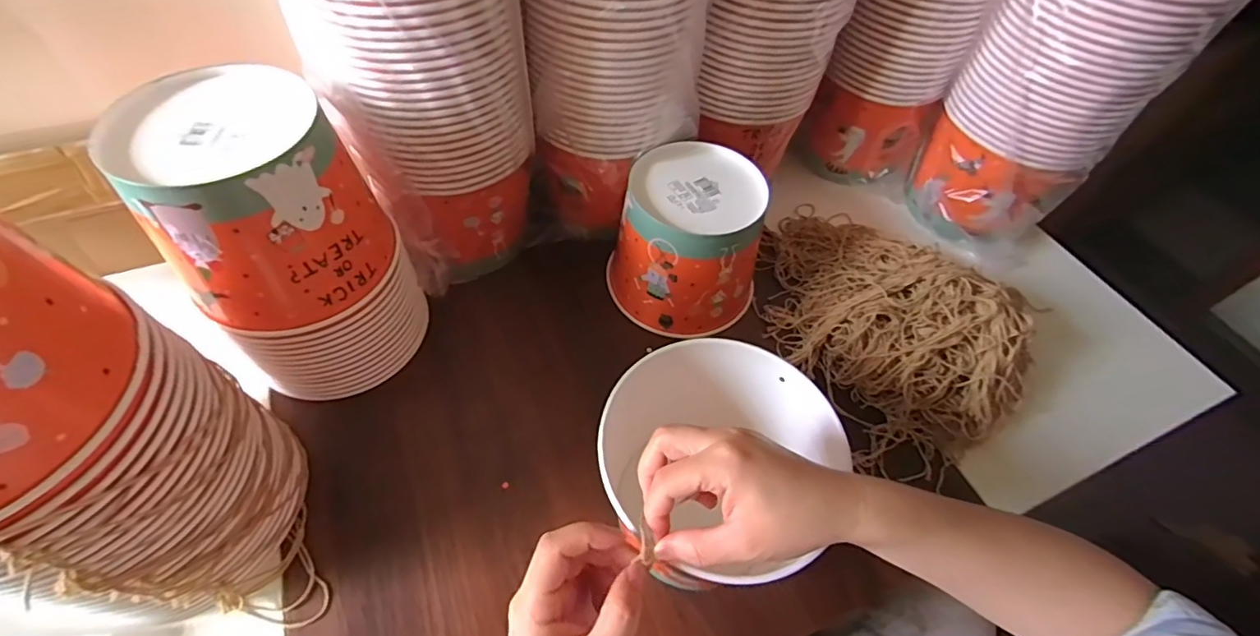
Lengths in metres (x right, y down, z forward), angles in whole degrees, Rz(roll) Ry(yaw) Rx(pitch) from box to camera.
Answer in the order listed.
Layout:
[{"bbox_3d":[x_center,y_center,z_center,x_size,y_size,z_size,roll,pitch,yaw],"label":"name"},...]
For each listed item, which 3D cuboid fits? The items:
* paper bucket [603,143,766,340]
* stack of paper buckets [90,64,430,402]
[{"bbox_3d":[0.060,-0.077,0.545,0.145,0.130,0.143,16,55,6],"label":"paper bucket"},{"bbox_3d":[-0.273,-0.059,0.442,0.144,0.228,0.153,-32,63,-24],"label":"stack of paper buckets"}]

